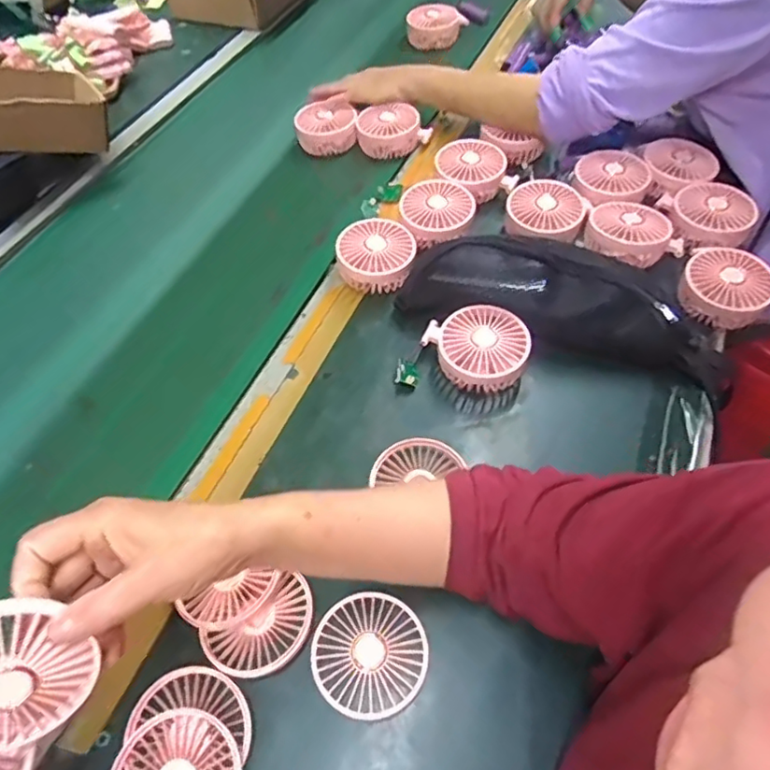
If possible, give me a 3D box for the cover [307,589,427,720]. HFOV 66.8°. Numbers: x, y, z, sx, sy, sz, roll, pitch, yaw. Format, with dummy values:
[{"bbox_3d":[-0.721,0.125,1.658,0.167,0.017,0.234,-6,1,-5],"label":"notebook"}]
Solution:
[{"bbox_3d":[-0.012,0.206,0.449,0.085,0.015,0.085,-19,57,-9],"label":"cover"}]

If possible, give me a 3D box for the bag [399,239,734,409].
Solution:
[{"bbox_3d":[0.185,-0.086,0.594,0.342,0.068,0.096,11,58,11],"label":"bag"}]

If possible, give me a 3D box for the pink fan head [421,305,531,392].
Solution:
[{"bbox_3d":[0.094,-0.036,0.584,0.087,0.047,0.097,-24,58,-12],"label":"pink fan head"}]

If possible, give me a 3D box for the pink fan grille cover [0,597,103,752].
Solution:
[{"bbox_3d":[-0.200,0.155,0.305,0.082,0.085,0.011,-23,28,-24],"label":"pink fan grille cover"}]

